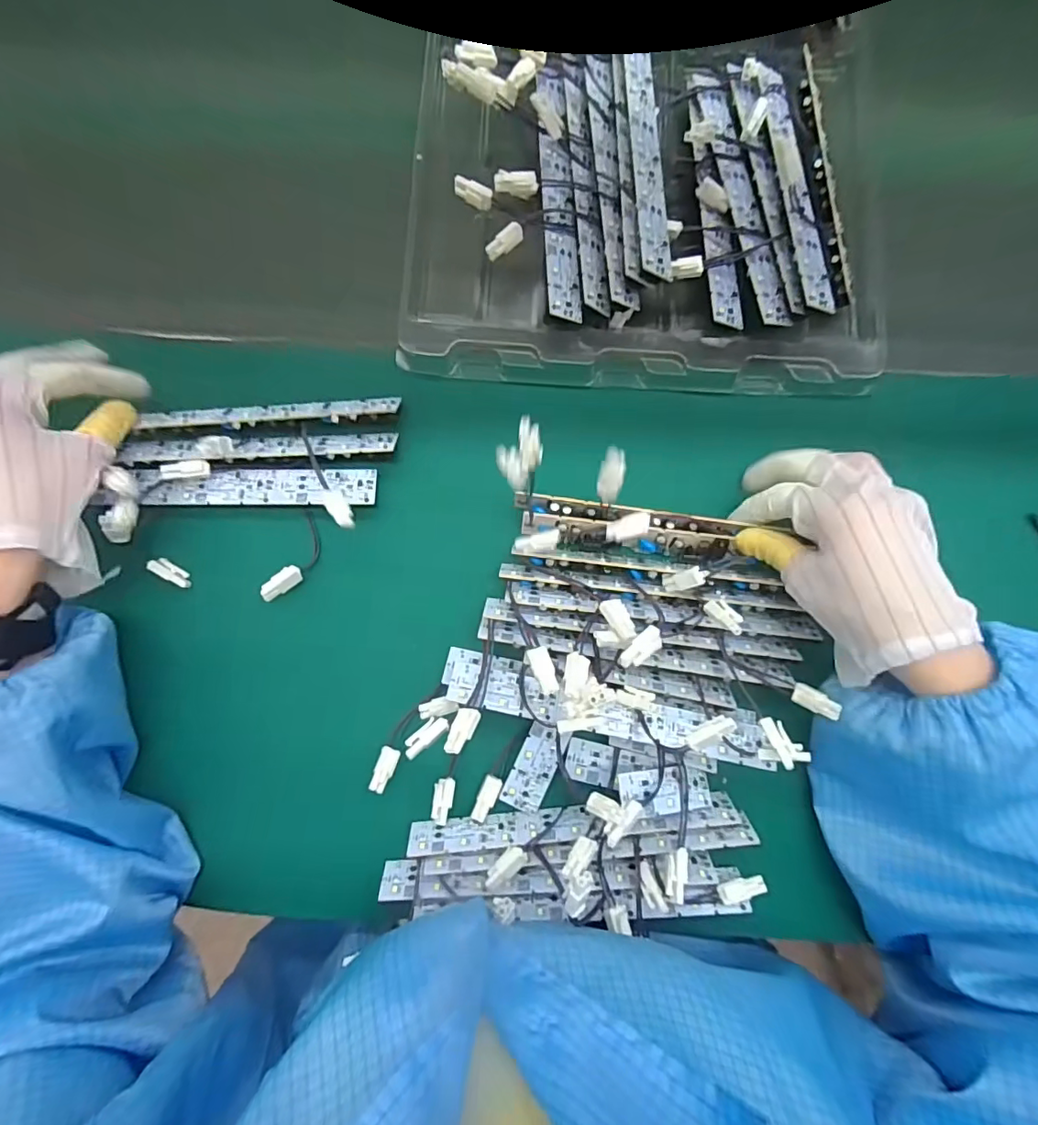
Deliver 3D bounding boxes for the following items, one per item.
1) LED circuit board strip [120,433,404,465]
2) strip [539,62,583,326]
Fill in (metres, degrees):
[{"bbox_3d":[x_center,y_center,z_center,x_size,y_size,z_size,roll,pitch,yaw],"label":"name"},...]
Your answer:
[{"bbox_3d":[-0.167,-0.074,0.339,0.173,0.012,0.018,-2,82,0],"label":"LED circuit board strip"},{"bbox_3d":[0.026,-0.247,0.351,0.022,0.006,0.185,-1,81,-14],"label":"strip"}]

